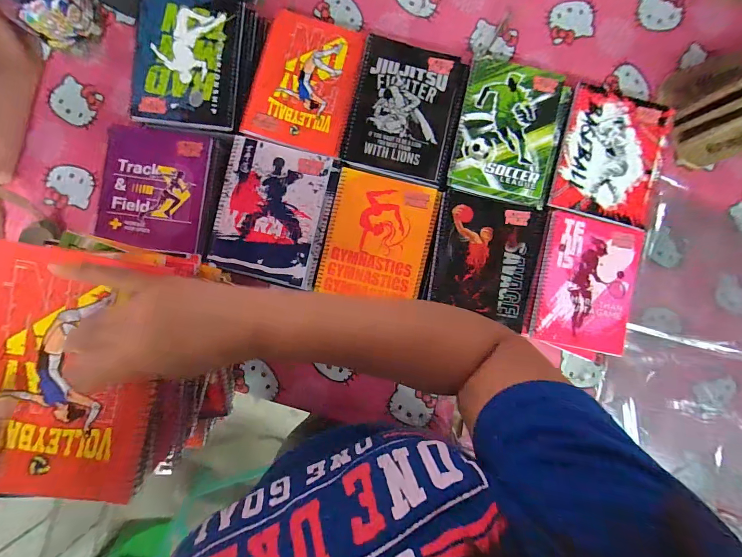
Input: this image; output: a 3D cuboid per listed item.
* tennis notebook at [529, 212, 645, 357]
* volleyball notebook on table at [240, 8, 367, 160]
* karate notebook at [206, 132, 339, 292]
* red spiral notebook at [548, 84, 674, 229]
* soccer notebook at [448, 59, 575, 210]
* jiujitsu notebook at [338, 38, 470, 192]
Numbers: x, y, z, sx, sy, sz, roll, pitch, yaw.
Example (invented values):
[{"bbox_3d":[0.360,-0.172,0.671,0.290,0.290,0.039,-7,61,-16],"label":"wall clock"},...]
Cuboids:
[{"bbox_3d":[0.336,0.008,0.540,0.153,0.012,0.198,12,89,-1],"label":"tennis notebook"},{"bbox_3d":[-0.100,-0.300,0.538,0.151,0.011,0.201,14,89,-1],"label":"volleyball notebook on table"},{"bbox_3d":[-0.146,-0.100,0.530,0.163,0.008,0.201,13,89,-1],"label":"karate notebook"},{"bbox_3d":[0.380,-0.193,0.546,0.158,0.006,0.192,14,89,-1],"label":"red spiral notebook"},{"bbox_3d":[0.216,-0.228,0.542,0.158,0.006,0.207,13,89,-1],"label":"soccer notebook"},{"bbox_3d":[0.055,-0.257,0.534,0.163,0.008,0.196,12,89,-1],"label":"jiujitsu notebook"}]

